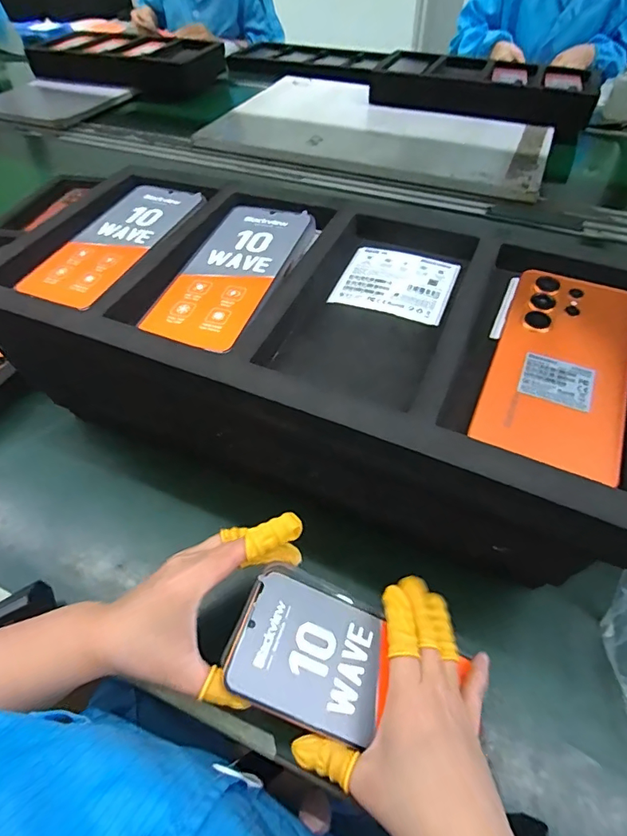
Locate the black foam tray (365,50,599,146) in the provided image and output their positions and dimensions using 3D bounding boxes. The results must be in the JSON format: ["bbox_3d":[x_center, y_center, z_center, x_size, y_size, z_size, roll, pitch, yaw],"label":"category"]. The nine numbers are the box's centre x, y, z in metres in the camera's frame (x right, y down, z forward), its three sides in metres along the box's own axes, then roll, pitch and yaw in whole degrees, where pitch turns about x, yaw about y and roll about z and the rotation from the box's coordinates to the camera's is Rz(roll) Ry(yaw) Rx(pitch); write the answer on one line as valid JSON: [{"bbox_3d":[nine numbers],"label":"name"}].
[{"bbox_3d":[0.398,-0.774,1.092,0.497,0.076,0.252,24,54,19],"label":"black foam tray"}]

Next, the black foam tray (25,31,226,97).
[{"bbox_3d":[-0.525,-0.996,1.300,0.520,0.090,0.224,16,52,13],"label":"black foam tray"}]

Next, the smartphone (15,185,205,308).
[{"bbox_3d":[-0.166,-0.152,0.393,0.081,0.013,0.171,18,53,15],"label":"smartphone"}]

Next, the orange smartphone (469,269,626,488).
[{"bbox_3d":[0.153,-0.034,0.285,0.077,0.015,0.166,20,53,16],"label":"orange smartphone"}]

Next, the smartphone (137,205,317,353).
[{"bbox_3d":[-0.059,-0.115,0.357,0.077,0.014,0.168,16,52,13],"label":"smartphone"}]

